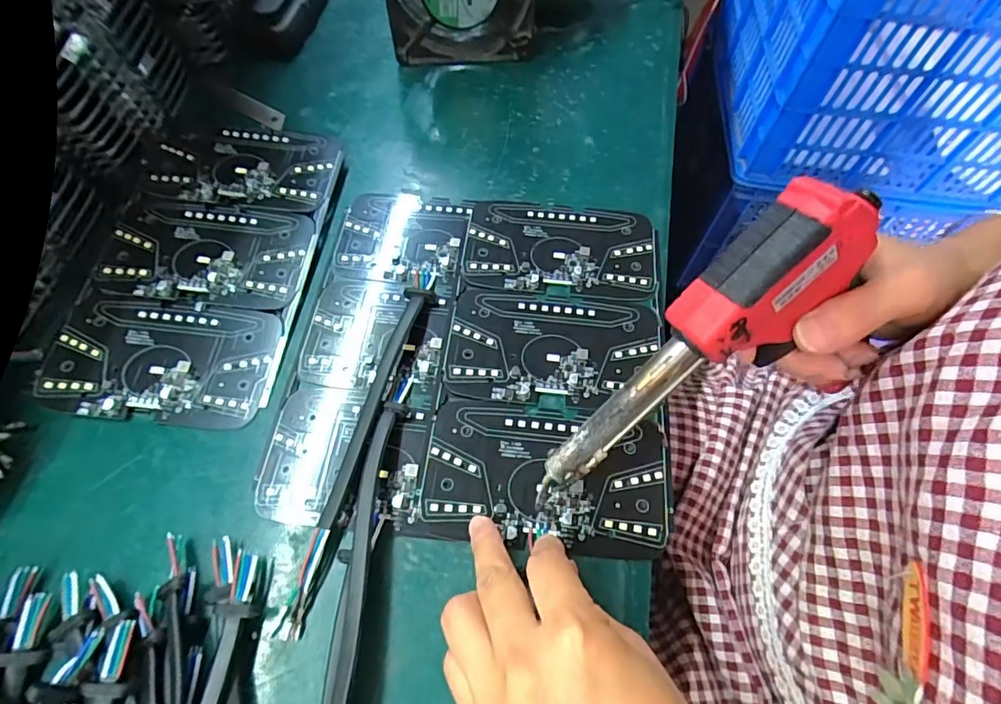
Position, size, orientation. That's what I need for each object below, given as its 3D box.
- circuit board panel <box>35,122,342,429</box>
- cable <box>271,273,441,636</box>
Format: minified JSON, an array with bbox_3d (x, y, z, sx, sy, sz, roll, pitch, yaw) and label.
[{"bbox_3d":[-0.196,-0.065,0.345,0.129,0.014,0.228,5,62,2],"label":"circuit board panel"},{"bbox_3d":[-0.075,0.039,0.294,0.018,0.009,0.221,13,63,6],"label":"cable"}]

